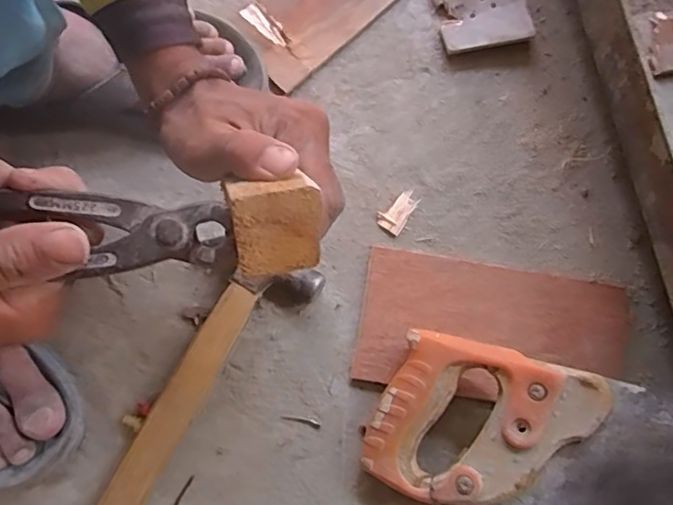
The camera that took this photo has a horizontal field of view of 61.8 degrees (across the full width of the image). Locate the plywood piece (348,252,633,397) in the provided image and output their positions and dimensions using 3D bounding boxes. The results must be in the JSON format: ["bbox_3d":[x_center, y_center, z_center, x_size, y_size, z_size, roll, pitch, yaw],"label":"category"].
[{"bbox_3d":[0.117,0.060,0.426,0.197,0.007,0.098,9,78,4],"label":"plywood piece"}]

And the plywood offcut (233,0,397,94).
[{"bbox_3d":[-0.014,-0.215,0.485,0.145,0.009,0.083,-40,79,-6],"label":"plywood offcut"}]

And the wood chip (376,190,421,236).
[{"bbox_3d":[0.049,-0.034,0.450,0.022,0.004,0.037,32,81,8],"label":"wood chip"}]

